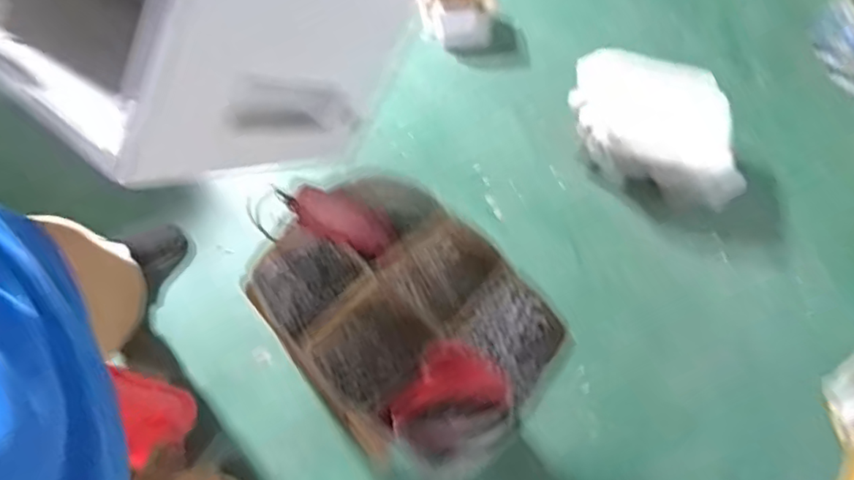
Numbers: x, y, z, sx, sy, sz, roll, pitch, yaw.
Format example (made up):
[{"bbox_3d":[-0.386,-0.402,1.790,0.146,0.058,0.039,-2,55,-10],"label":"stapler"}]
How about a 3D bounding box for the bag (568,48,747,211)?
[{"bbox_3d":[0.513,-0.246,1.291,0.391,0.186,0.256,19,68,7],"label":"bag"}]

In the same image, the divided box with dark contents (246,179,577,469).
[{"bbox_3d":[-0.029,0.095,0.752,0.294,0.077,0.370,-39,73,-15],"label":"divided box with dark contents"}]

